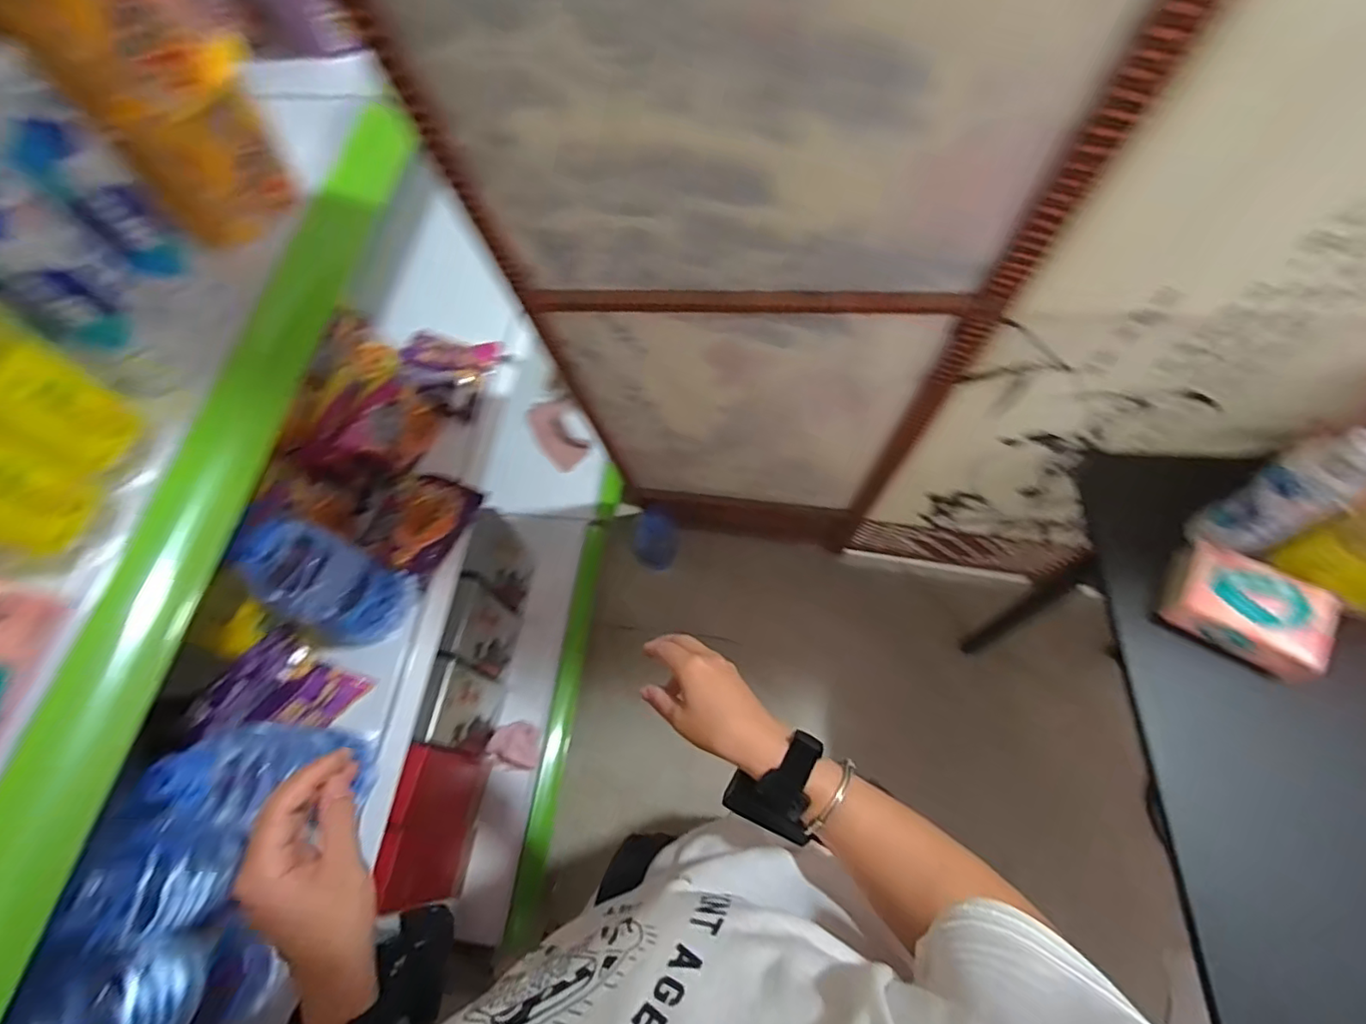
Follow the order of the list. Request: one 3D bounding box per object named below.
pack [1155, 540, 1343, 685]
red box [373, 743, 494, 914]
[{"bbox_3d":[0.644,0.111,0.681,0.149,0.051,0.097,31,69,18],"label":"pack"},{"bbox_3d":[-0.428,0.545,1.039,0.040,0.303,0.236,4,64,6],"label":"red box"}]

